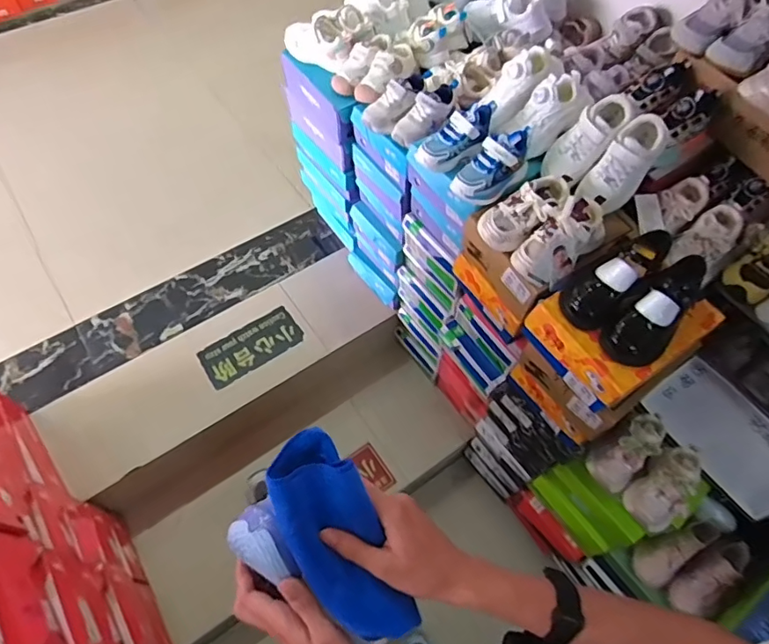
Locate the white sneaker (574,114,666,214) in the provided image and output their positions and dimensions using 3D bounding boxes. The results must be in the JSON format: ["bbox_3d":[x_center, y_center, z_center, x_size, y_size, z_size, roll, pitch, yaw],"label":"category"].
[{"bbox_3d":[0.384,-0.255,0.848,0.074,0.074,0.167,40,96,20],"label":"white sneaker"}]

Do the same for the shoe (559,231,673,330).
[{"bbox_3d":[0.355,-0.077,0.801,0.184,0.085,0.079,-36,67,-21],"label":"shoe"}]

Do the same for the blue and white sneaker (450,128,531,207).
[{"bbox_3d":[0.187,-0.267,0.901,0.150,0.087,0.066,-37,67,-21],"label":"blue and white sneaker"}]

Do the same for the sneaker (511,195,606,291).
[{"bbox_3d":[0.282,-0.134,0.823,0.138,0.088,0.079,-39,68,-22],"label":"sneaker"}]

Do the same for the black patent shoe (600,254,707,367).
[{"bbox_3d":[0.410,-0.023,0.766,0.196,0.064,0.080,-44,69,-10],"label":"black patent shoe"}]

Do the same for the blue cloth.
[{"bbox_3d":[-0.042,0.202,0.481,0.076,0.051,0.197,-26,92,-16],"label":"blue cloth"}]

